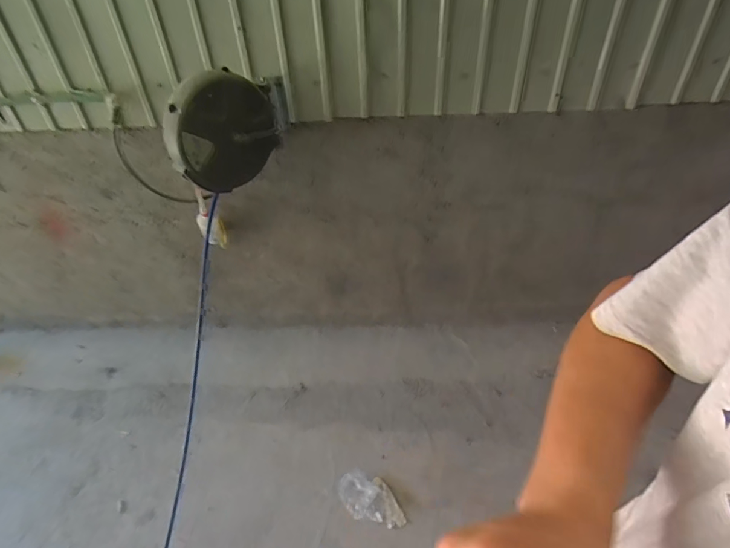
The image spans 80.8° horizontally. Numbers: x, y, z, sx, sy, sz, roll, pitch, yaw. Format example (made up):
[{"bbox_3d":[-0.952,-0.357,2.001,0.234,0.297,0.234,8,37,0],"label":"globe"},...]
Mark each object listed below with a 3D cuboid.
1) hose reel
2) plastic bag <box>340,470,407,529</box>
[{"bbox_3d":[-0.338,-0.385,1.149,0.131,0.298,0.373,30,50,34],"label":"hose reel"},{"bbox_3d":[0.019,0.695,1.334,0.218,0.025,0.124,6,41,15],"label":"plastic bag"}]

